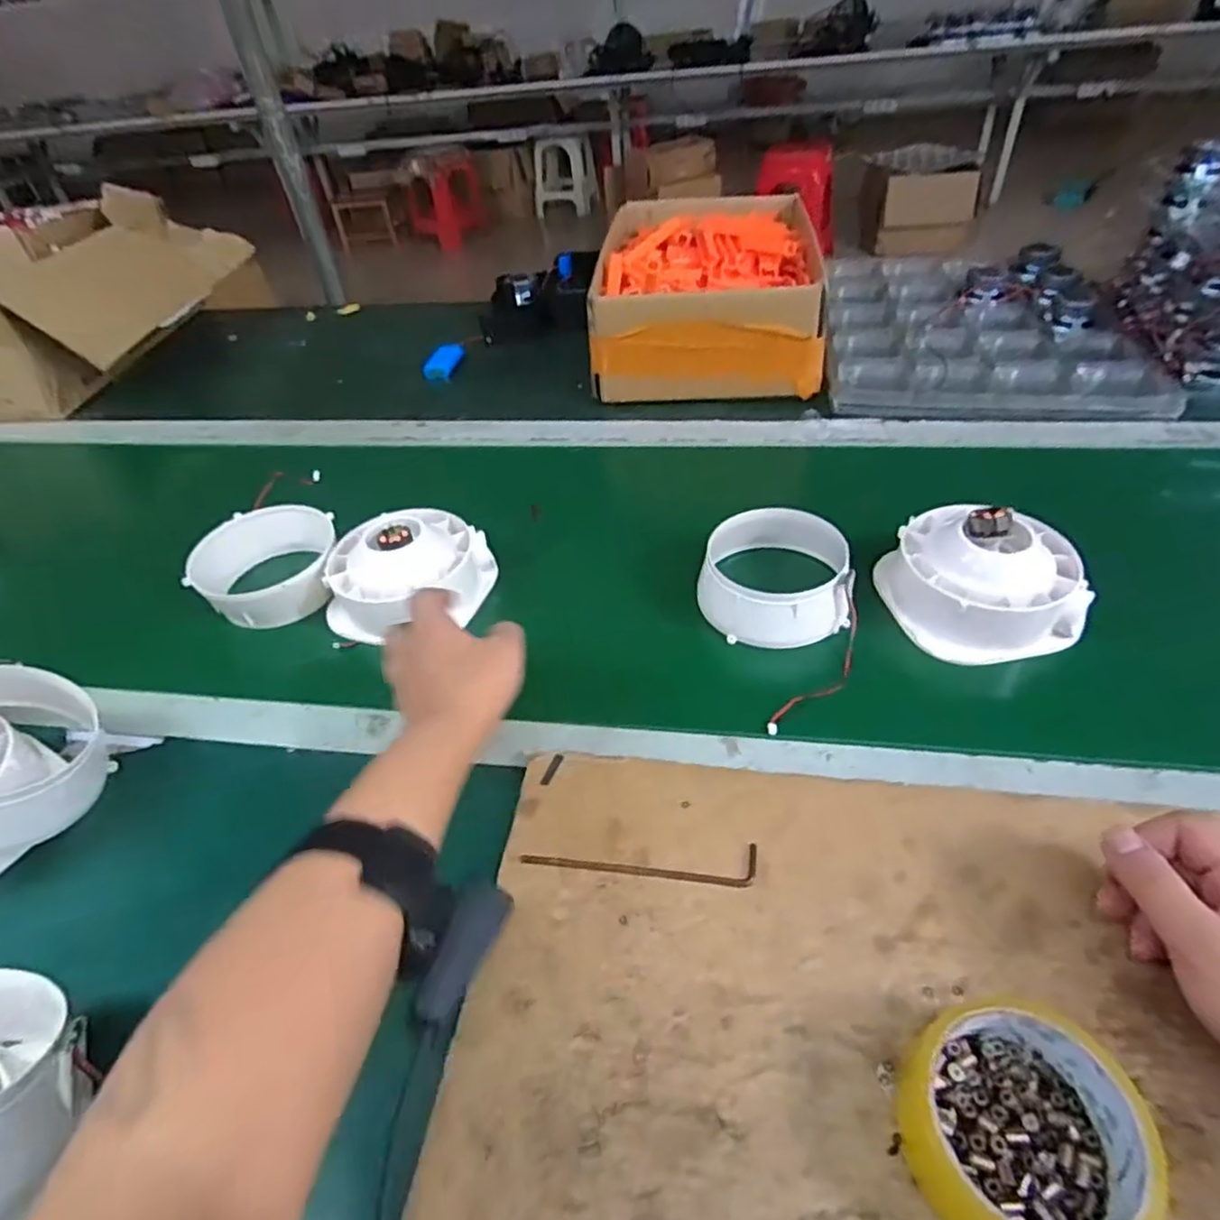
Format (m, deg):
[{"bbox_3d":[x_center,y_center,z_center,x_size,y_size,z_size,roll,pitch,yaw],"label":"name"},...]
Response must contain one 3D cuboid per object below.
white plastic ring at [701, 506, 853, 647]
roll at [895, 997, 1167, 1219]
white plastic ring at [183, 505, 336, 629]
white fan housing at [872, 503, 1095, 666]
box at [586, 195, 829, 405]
[{"bbox_3d":[0.138,-0.026,0.566,0.118,0.057,0.105,9,47,16],"label":"white plastic ring"},{"bbox_3d":[0.174,0.223,0.297,0.091,0.042,0.086,-4,45,4],"label":"roll"},{"bbox_3d":[-0.321,-0.044,0.643,0.122,0.051,0.123,-16,45,-9],"label":"white plastic ring"},{"bbox_3d":[0.295,-0.036,0.540,0.127,0.071,0.127,-11,45,-4],"label":"white fan housing"},{"bbox_3d":[0.128,-0.429,0.909,0.268,0.121,0.376,0,45,8],"label":"box"}]

